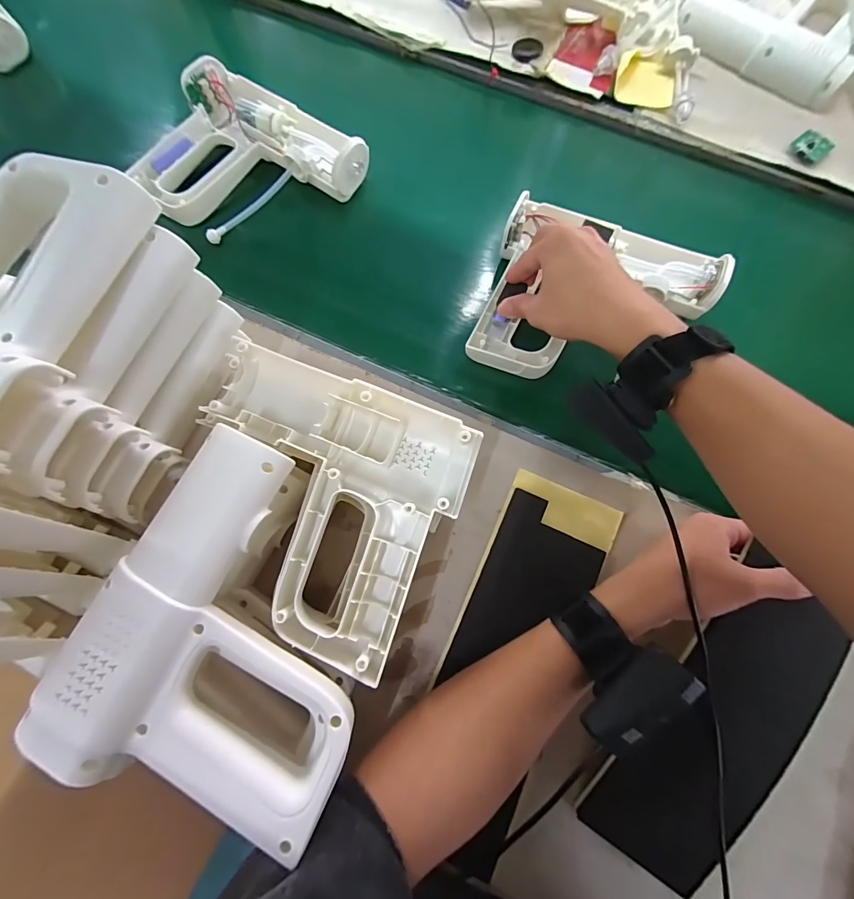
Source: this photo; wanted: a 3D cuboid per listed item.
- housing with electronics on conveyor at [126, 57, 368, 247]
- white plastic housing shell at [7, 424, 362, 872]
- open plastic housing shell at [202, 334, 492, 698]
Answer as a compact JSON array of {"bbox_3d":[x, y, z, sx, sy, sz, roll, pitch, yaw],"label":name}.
[{"bbox_3d":[-0.200,-0.310,0.429,0.207,0.053,0.180,37,80,9],"label":"housing with electronics on conveyor"},{"bbox_3d":[-0.112,0.103,0.242,0.165,0.040,0.200,21,78,6],"label":"white plastic housing shell"},{"bbox_3d":[-0.089,0.031,0.282,0.207,0.035,0.178,24,78,5],"label":"open plastic housing shell"}]

